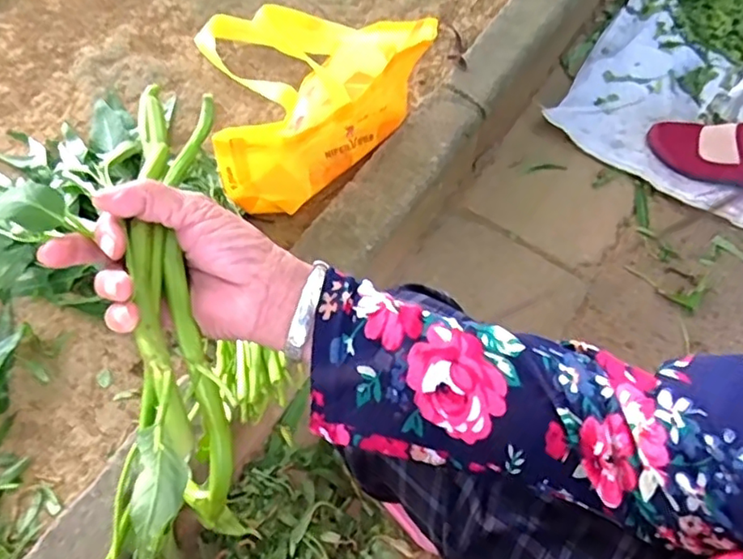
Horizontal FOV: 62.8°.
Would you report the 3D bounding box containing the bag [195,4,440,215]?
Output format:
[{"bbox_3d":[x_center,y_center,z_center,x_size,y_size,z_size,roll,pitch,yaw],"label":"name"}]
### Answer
[{"bbox_3d":[-0.053,-0.216,0.729,0.307,0.209,0.124,-31,68,-19],"label":"bag"}]

